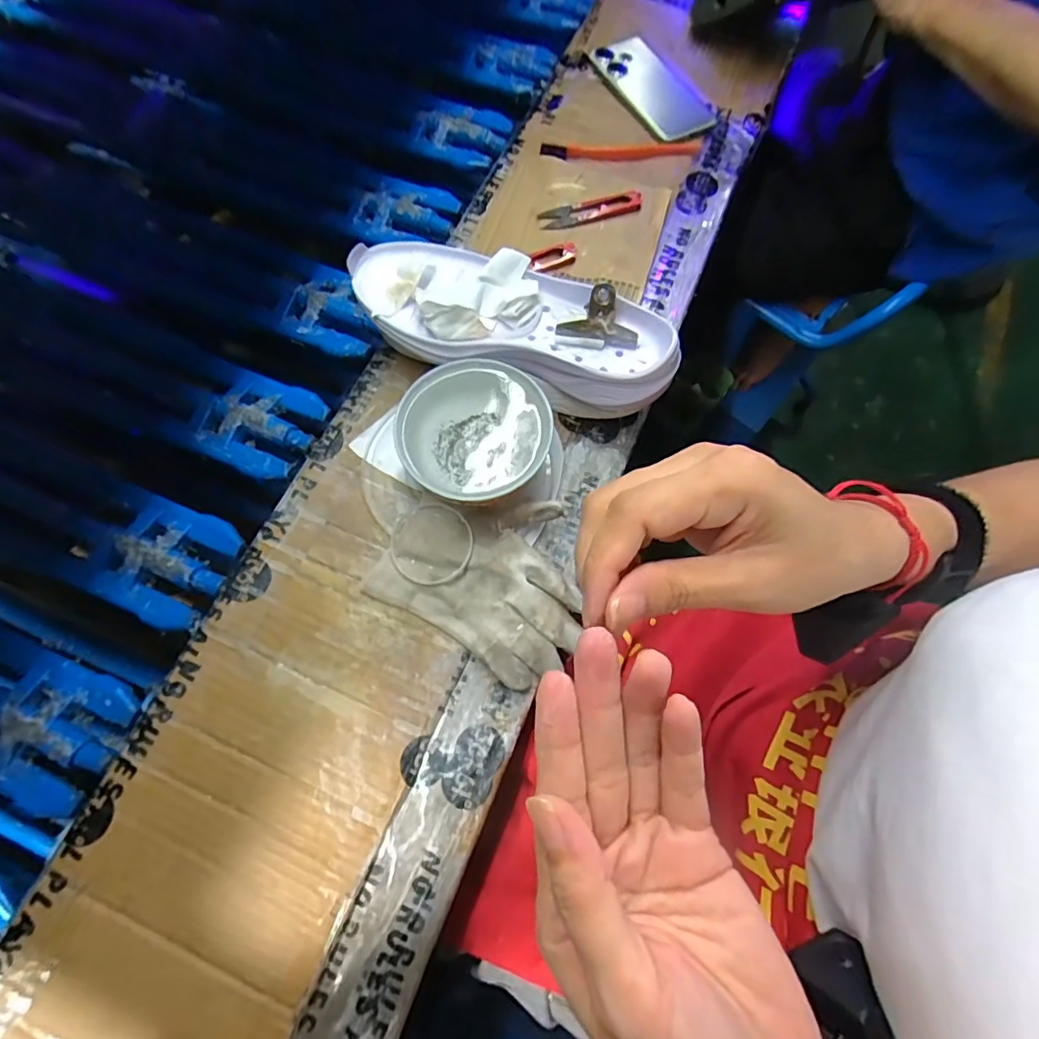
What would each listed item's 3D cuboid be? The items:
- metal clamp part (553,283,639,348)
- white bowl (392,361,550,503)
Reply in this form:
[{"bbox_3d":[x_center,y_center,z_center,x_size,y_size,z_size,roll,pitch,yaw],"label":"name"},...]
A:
[{"bbox_3d":[0.059,-0.151,0.399,0.060,0.035,0.028,-2,72,-2],"label":"metal clamp part"},{"bbox_3d":[-0.034,-0.058,0.407,0.108,0.058,0.109,1,71,-2],"label":"white bowl"}]

